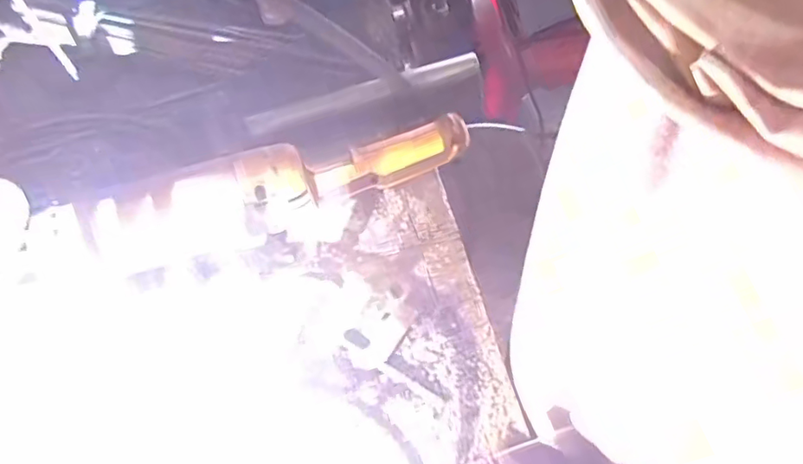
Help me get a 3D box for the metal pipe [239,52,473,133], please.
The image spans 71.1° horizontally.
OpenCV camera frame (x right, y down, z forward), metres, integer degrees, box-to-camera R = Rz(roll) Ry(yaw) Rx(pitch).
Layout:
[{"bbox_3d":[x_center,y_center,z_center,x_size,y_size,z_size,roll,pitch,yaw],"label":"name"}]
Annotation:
[{"bbox_3d":[-0.031,-0.123,0.489,0.207,0.015,0.015,-17,62,-9],"label":"metal pipe"}]

